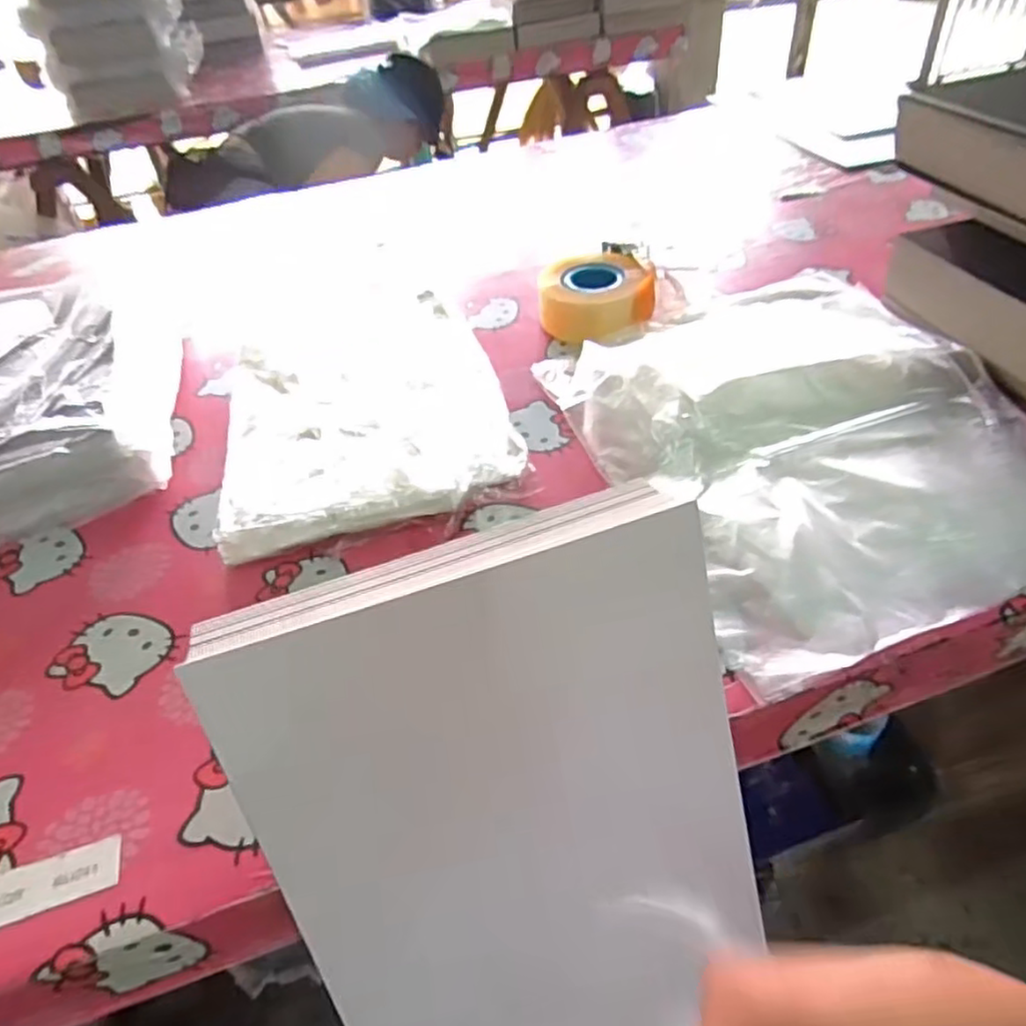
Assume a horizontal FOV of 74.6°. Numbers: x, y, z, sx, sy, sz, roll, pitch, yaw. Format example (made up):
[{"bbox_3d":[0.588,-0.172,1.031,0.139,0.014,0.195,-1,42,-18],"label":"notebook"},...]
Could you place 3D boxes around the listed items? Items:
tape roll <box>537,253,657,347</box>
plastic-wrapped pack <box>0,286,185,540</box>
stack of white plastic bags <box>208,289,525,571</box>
[{"bbox_3d":[0.097,-0.251,0.790,0.128,0.060,0.128,-4,45,4],"label":"tape roll"},{"bbox_3d":[-0.529,-0.118,0.710,0.311,0.089,0.374,-17,45,-10],"label":"plastic-wrapped pack"},{"bbox_3d":[-0.161,-0.132,0.708,0.272,0.045,0.423,-14,45,-7],"label":"stack of white plastic bags"}]

